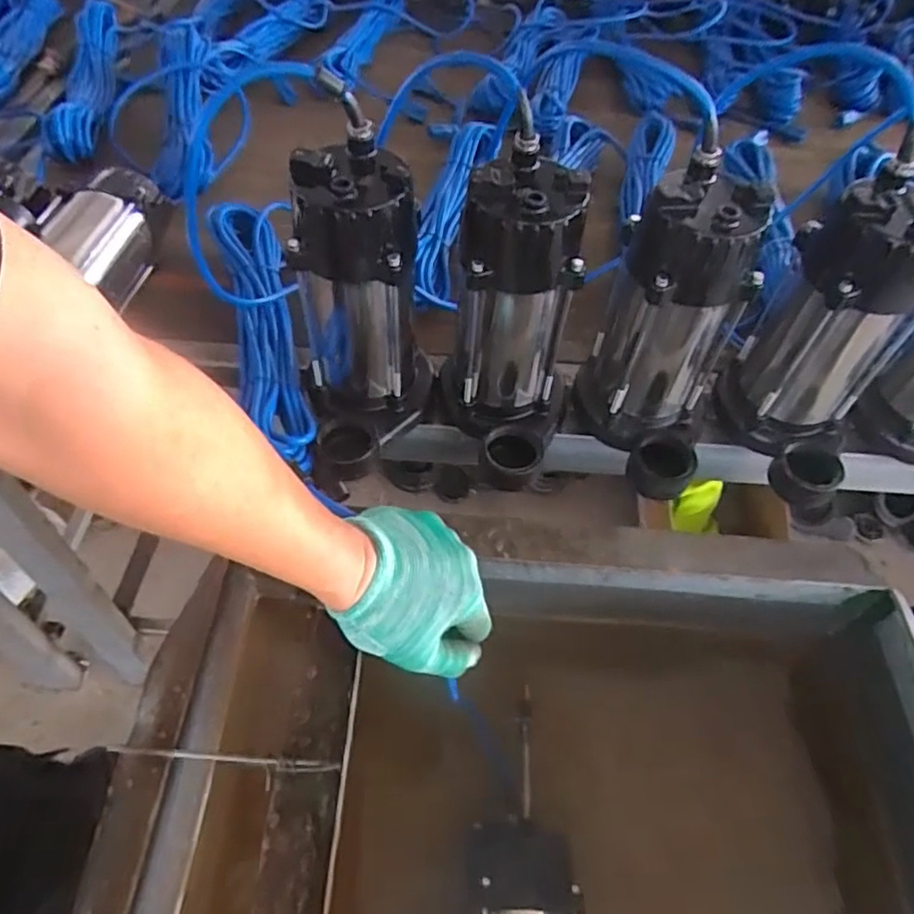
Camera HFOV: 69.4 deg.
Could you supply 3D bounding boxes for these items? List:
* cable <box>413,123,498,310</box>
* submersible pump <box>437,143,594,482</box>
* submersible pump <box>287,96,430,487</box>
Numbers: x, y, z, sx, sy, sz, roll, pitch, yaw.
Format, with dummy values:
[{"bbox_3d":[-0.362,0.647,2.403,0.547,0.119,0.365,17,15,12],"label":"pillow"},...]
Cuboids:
[{"bbox_3d":[-0.007,-0.302,0.798,0.076,0.043,0.390,9,52,3],"label":"cable"},{"bbox_3d":[0.038,-0.098,0.542,0.115,0.240,0.135,14,53,7],"label":"submersible pump"},{"bbox_3d":[-0.081,-0.108,0.544,0.111,0.252,0.150,2,52,-2],"label":"submersible pump"}]

